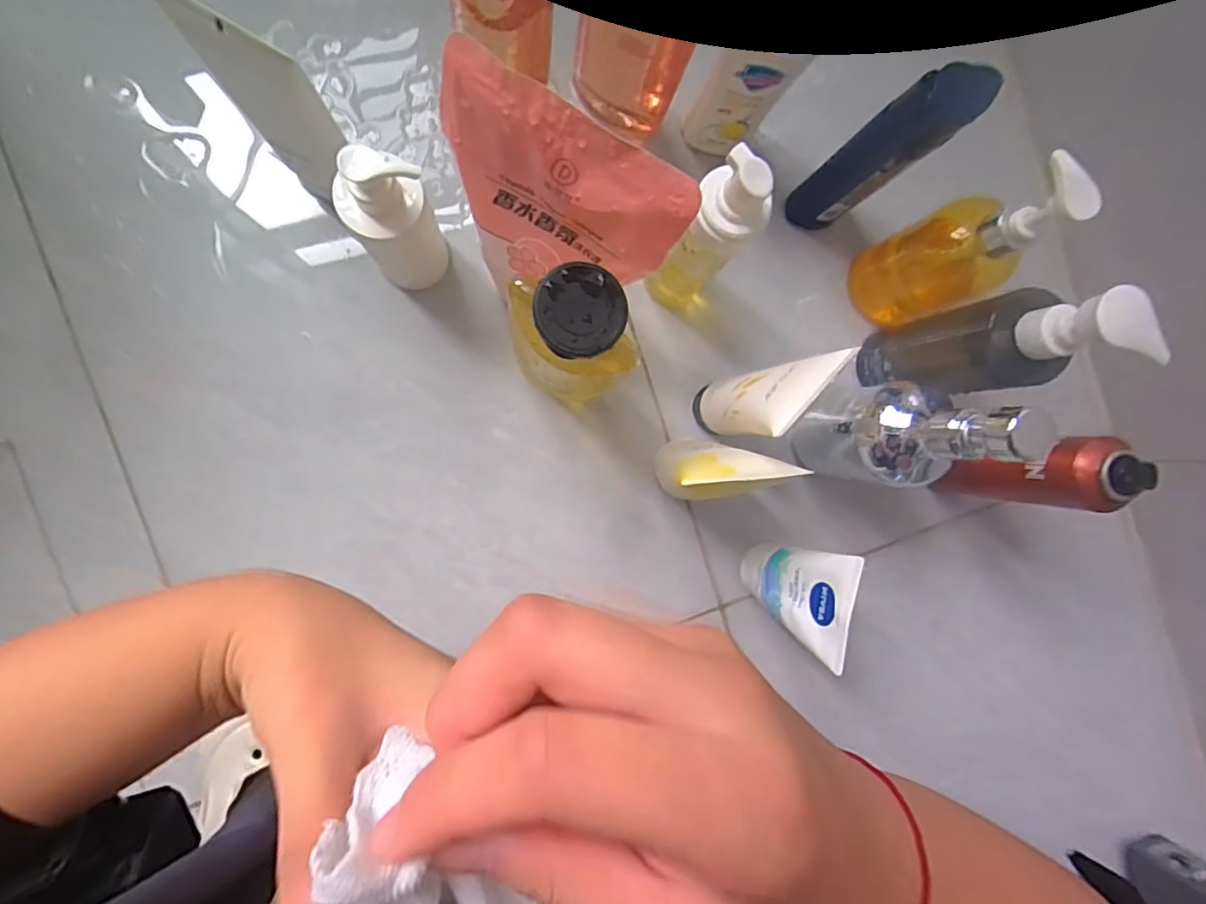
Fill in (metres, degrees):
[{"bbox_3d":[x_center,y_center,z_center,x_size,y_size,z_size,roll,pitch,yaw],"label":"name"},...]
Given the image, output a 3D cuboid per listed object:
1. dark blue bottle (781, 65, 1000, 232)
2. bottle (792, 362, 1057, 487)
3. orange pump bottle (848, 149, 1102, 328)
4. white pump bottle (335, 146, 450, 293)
[{"bbox_3d":[0.190,-0.207,0.415,0.048,0.178,0.041,-36,95,-6],"label":"dark blue bottle"},{"bbox_3d":[0.204,-0.013,0.384,0.060,0.177,0.071,7,90,-8],"label":"bottle"},{"bbox_3d":[0.255,-0.141,0.416,0.055,0.195,0.065,-19,93,-7],"label":"orange pump bottle"},{"bbox_3d":[-0.134,-0.142,0.383,0.053,0.161,0.047,-16,93,-7],"label":"white pump bottle"}]

